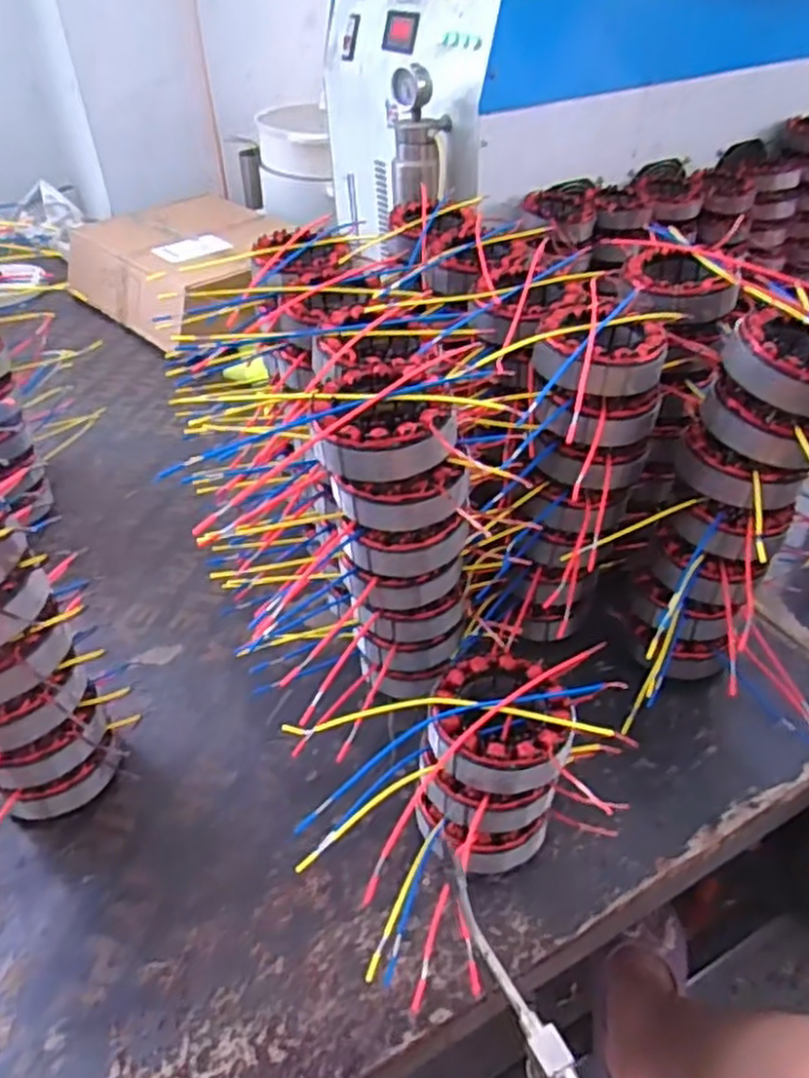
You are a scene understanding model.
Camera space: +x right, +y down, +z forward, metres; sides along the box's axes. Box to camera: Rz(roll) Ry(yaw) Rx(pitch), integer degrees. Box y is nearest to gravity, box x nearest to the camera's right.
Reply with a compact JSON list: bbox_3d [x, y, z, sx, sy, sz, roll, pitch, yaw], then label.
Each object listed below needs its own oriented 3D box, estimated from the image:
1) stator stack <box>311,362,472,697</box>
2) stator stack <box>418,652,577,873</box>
[{"bbox_3d":[-0.005,0.006,0.530,0.095,0.245,0.089,-2,39,-1],"label":"stator stack"},{"bbox_3d":[0.058,0.145,0.488,0.083,0.117,0.093,8,40,11],"label":"stator stack"}]

